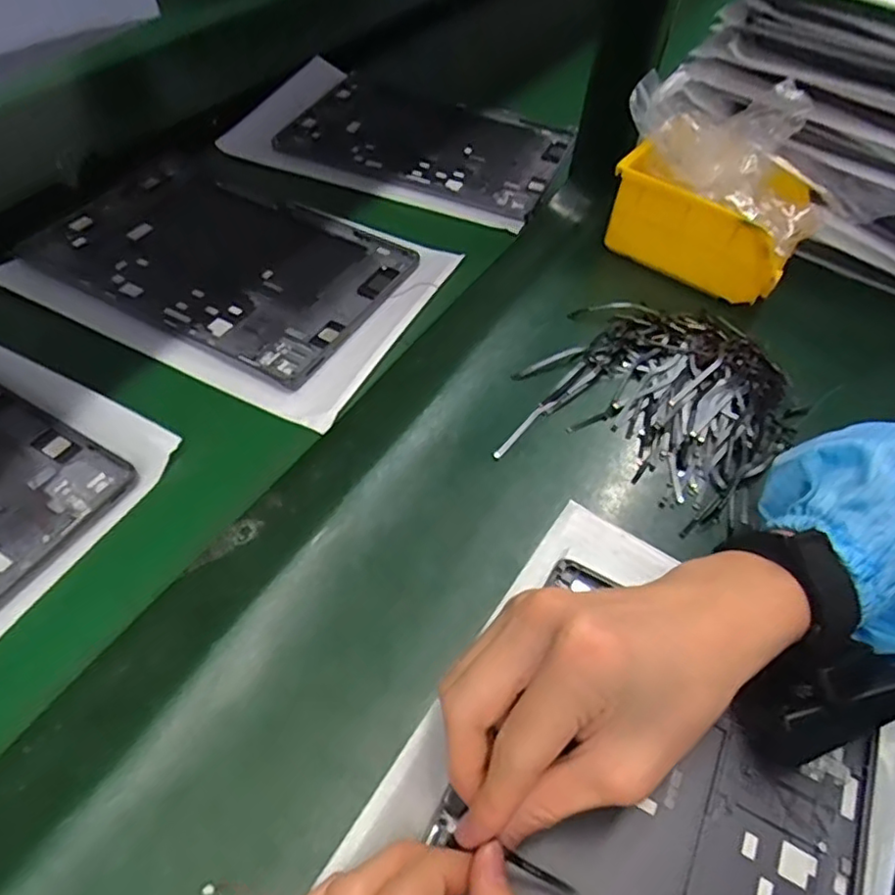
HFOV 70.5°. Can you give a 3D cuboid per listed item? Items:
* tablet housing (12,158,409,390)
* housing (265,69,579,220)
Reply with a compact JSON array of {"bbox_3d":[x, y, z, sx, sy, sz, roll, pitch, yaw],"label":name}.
[{"bbox_3d":[-0.171,-0.148,0.483,0.258,0.009,0.161,26,55,15],"label":"tablet housing"},{"bbox_3d":[-0.013,-0.300,0.610,0.250,0.011,0.171,21,54,11],"label":"housing"}]

